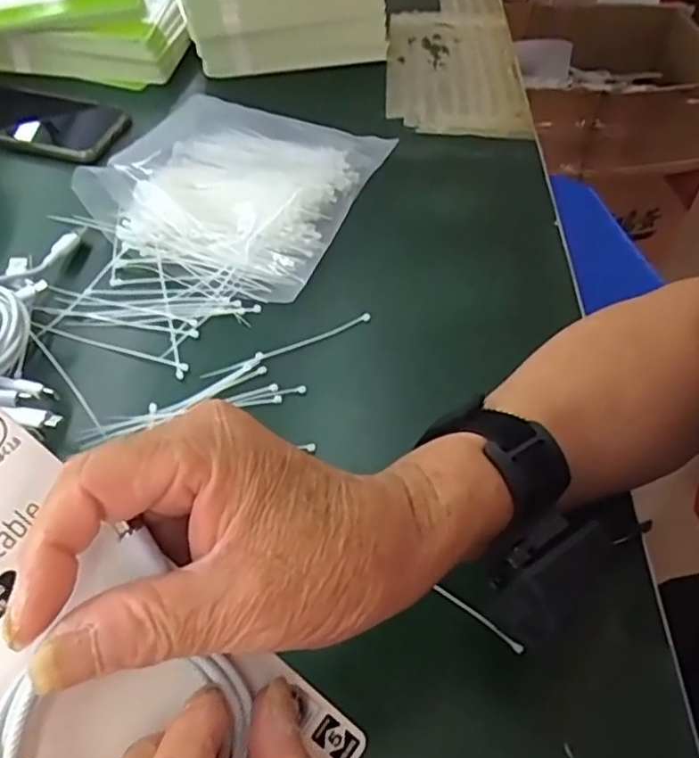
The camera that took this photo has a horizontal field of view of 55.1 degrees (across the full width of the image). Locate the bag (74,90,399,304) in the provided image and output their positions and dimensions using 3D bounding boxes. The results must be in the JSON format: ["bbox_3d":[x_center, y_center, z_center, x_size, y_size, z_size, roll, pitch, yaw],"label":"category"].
[{"bbox_3d":[-0.089,-0.163,0.530,0.200,0.034,0.207,24,55,13],"label":"bag"}]

